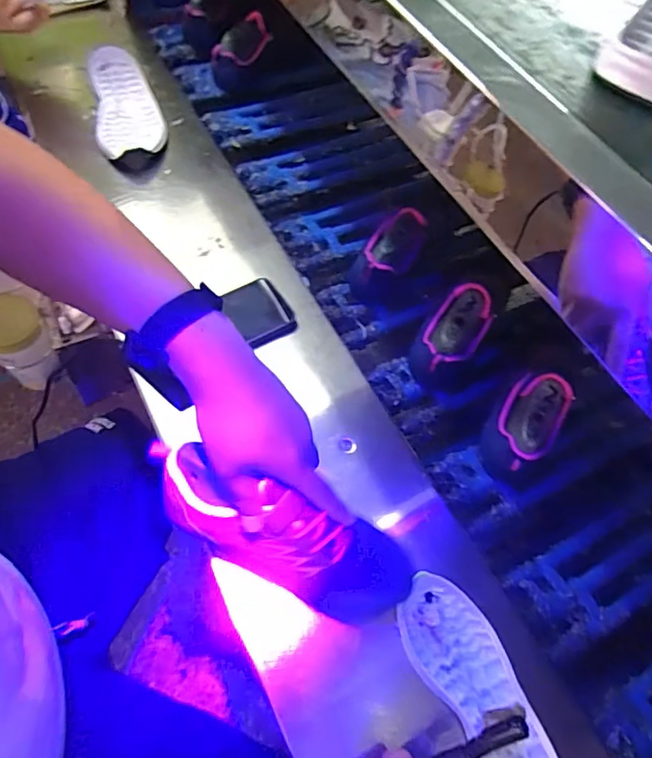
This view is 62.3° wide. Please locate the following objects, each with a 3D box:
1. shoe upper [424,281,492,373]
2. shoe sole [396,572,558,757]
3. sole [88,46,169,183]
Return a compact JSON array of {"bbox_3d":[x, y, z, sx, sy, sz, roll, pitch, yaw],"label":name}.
[{"bbox_3d":[0.154,-0.061,0.639,0.060,0.045,0.108,27,63,16],"label":"shoe upper"},{"bbox_3d":[0.135,0.271,0.475,0.079,0.026,0.196,-27,62,-15],"label":"shoe sole"},{"bbox_3d":[-0.310,-0.419,0.847,0.099,0.047,0.311,-16,60,-9],"label":"sole"}]

